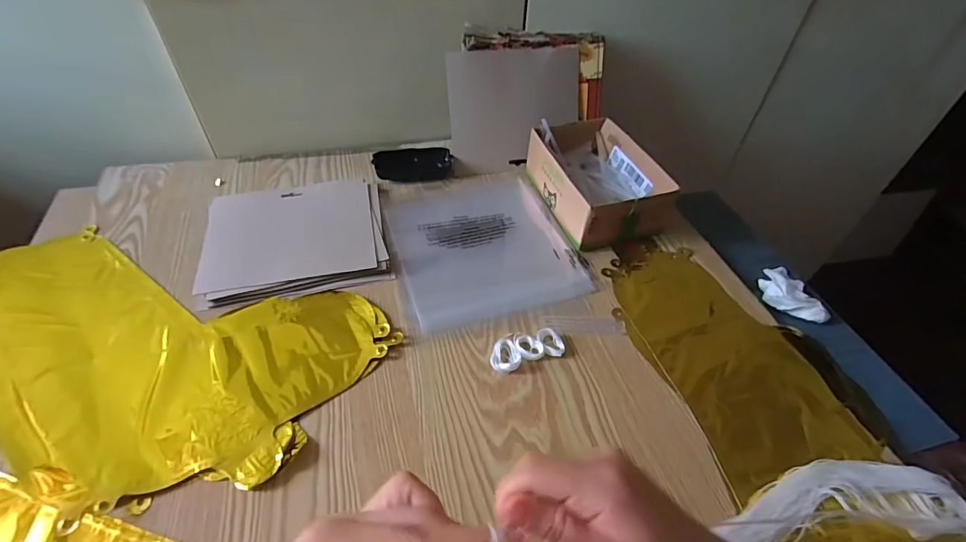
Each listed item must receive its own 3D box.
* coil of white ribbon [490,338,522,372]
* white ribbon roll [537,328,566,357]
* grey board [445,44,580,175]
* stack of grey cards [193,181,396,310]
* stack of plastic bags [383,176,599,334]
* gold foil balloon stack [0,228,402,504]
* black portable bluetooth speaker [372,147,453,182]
[{"bbox_3d":[0.023,0.083,0.447,0.029,0.008,0.037,11,46,8],"label":"coil of white ribbon"},{"bbox_3d":[0.069,0.073,0.457,0.023,0.010,0.032,-22,51,-22],"label":"white ribbon roll"},{"bbox_3d":[0.047,-0.232,0.654,0.191,0.161,0.009,-9,21,-12],"label":"grey board"},{"bbox_3d":[-0.222,-0.041,0.542,0.201,0.015,0.173,-9,47,-11],"label":"stack of grey cards"},{"bbox_3d":[-0.005,-0.040,0.577,0.215,0.009,0.248,-12,47,-14],"label":"stack of plastic bags"},{"bbox_3d":[-0.331,0.071,0.432,0.438,0.024,0.227,12,47,10],"label":"gold foil balloon stack"},{"bbox_3d":[-0.100,-0.153,0.653,0.107,0.032,0.036,-9,47,-11],"label":"black portable bluetooth speaker"}]

